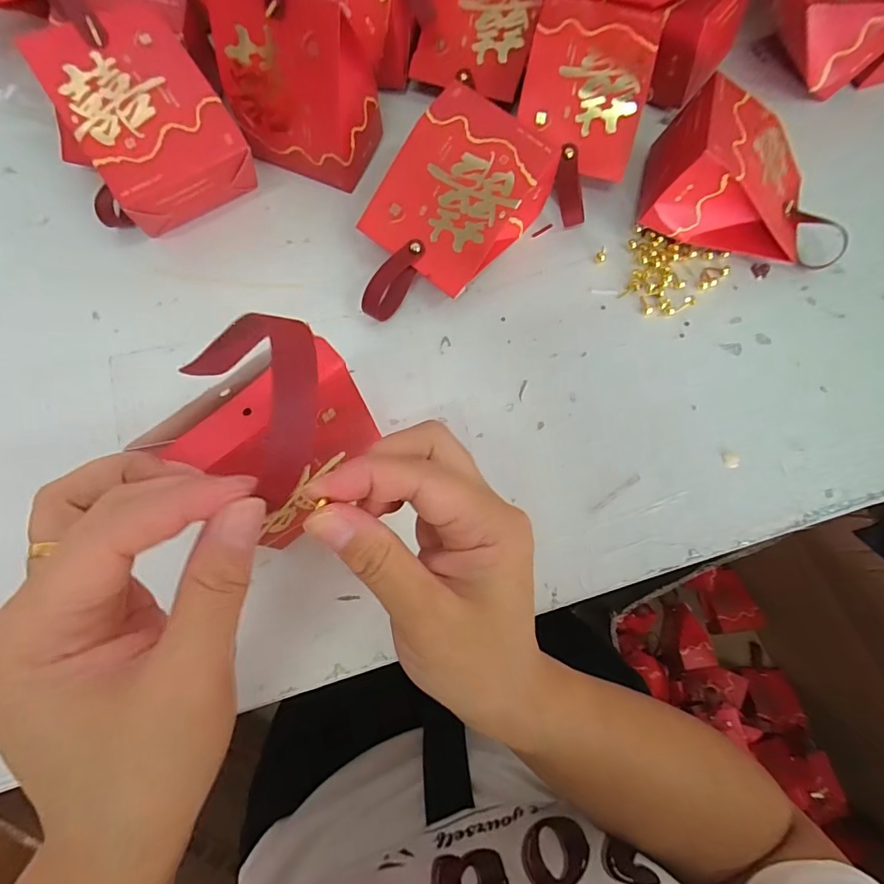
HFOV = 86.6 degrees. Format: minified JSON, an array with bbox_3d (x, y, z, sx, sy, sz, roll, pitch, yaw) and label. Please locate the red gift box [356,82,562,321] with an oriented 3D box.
[{"bbox_3d":[-0.004,-0.148,0.312,0.094,0.063,0.146,38,76,9],"label":"red gift box"}]

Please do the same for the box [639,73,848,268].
[{"bbox_3d":[0.223,-0.186,0.330,0.146,0.068,0.089,15,74,2],"label":"box"}]

